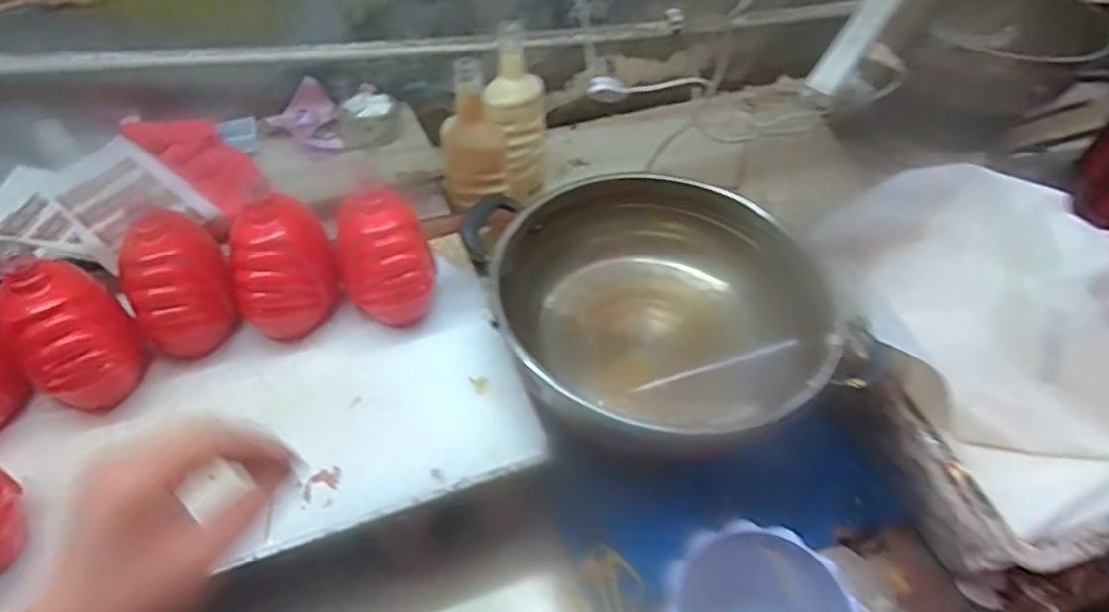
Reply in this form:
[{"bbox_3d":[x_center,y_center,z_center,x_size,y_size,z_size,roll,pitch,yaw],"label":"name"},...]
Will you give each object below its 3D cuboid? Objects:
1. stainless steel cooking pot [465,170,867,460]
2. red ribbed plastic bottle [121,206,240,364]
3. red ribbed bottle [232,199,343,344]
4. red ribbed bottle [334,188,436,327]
[{"bbox_3d":[0.094,0.003,0.737,0.305,0.105,0.314,2,51,-3],"label":"stainless steel cooking pot"},{"bbox_3d":[-0.351,-0.018,0.660,0.078,0.123,0.064,-19,55,-18],"label":"red ribbed plastic bottle"},{"bbox_3d":[-0.268,-0.040,0.686,0.099,0.125,0.084,-18,55,-18],"label":"red ribbed bottle"},{"bbox_3d":[-0.167,-0.041,0.695,0.087,0.125,0.073,-14,54,-15],"label":"red ribbed bottle"}]

